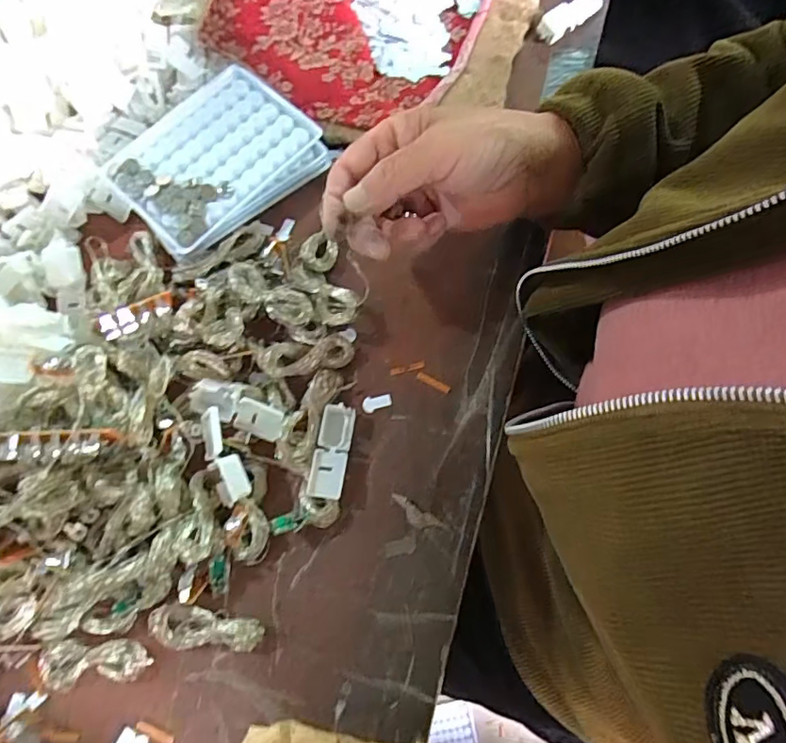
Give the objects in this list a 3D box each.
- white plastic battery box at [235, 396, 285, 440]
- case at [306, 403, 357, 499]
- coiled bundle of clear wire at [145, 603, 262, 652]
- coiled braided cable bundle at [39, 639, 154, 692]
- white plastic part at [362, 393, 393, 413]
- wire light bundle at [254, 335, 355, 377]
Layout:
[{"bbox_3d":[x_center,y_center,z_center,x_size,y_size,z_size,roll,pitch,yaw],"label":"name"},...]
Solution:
[{"bbox_3d":[-0.080,0.028,0.320,0.030,0.006,0.020,21,105,8],"label":"white plastic battery box"},{"bbox_3d":[-0.037,0.048,0.323,0.020,0.011,0.056,7,72,4],"label":"case"},{"bbox_3d":[-0.102,0.141,0.295,0.061,0.013,0.022,1,71,1],"label":"coiled bundle of clear wire"},{"bbox_3d":[-0.164,0.158,0.294,0.058,0.013,0.025,-9,72,-2],"label":"coiled braided cable bundle"},{"bbox_3d":[-0.010,0.019,0.337,0.019,0.004,0.010,-13,72,-3],"label":"white plastic part"},{"bbox_3d":[-0.053,-0.010,0.333,0.058,0.012,0.019,-9,71,-21],"label":"wire light bundle"}]

